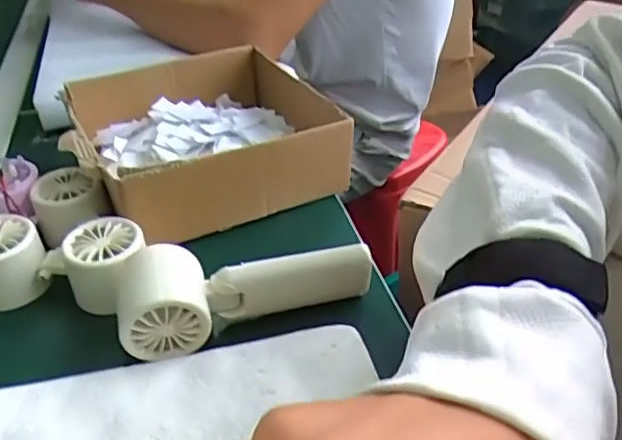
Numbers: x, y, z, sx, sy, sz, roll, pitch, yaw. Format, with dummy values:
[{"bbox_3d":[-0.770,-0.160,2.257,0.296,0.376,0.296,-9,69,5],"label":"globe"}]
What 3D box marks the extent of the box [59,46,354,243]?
[{"bbox_3d":[-0.102,-0.079,0.532,0.213,0.073,0.209,-21,40,-23],"label":"box"}]

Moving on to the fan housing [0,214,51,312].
[{"bbox_3d":[-0.222,0.030,0.417,0.057,0.045,0.052,-24,41,-27],"label":"fan housing"}]

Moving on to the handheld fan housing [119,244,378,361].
[{"bbox_3d":[-0.043,0.037,0.385,0.166,0.044,0.060,-14,38,-15],"label":"handheld fan housing"}]

